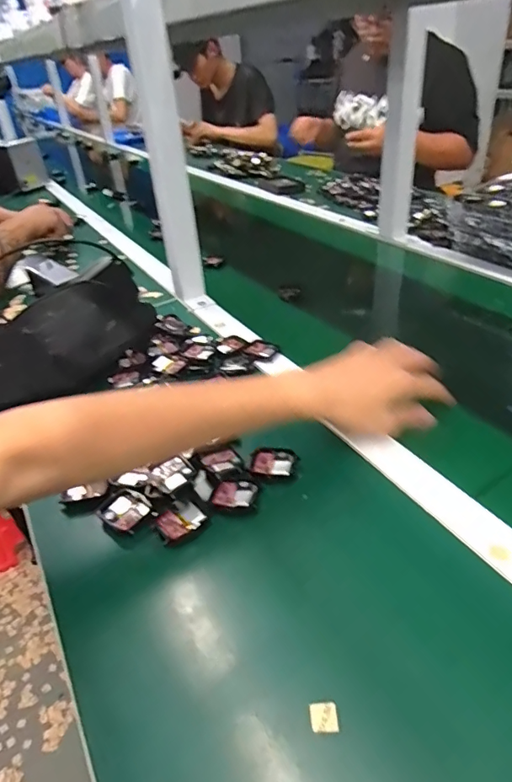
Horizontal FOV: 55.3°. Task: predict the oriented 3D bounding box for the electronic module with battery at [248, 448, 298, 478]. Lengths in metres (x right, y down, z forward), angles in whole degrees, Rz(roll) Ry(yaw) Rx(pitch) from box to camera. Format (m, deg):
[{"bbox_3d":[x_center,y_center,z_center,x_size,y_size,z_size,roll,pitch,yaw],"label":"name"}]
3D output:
[{"bbox_3d":[0.016,0.070,0.470,0.045,0.008,0.034,0,35,7],"label":"electronic module with battery"}]

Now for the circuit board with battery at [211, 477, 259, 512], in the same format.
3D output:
[{"bbox_3d":[-0.020,0.094,0.444,0.040,0.005,0.035,-5,35,1],"label":"circuit board with battery"}]

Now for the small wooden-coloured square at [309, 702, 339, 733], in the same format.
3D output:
[{"bbox_3d":[0.042,0.199,0.299,0.017,0.004,0.016,-4,35,2],"label":"small wooden-coloured square"}]

